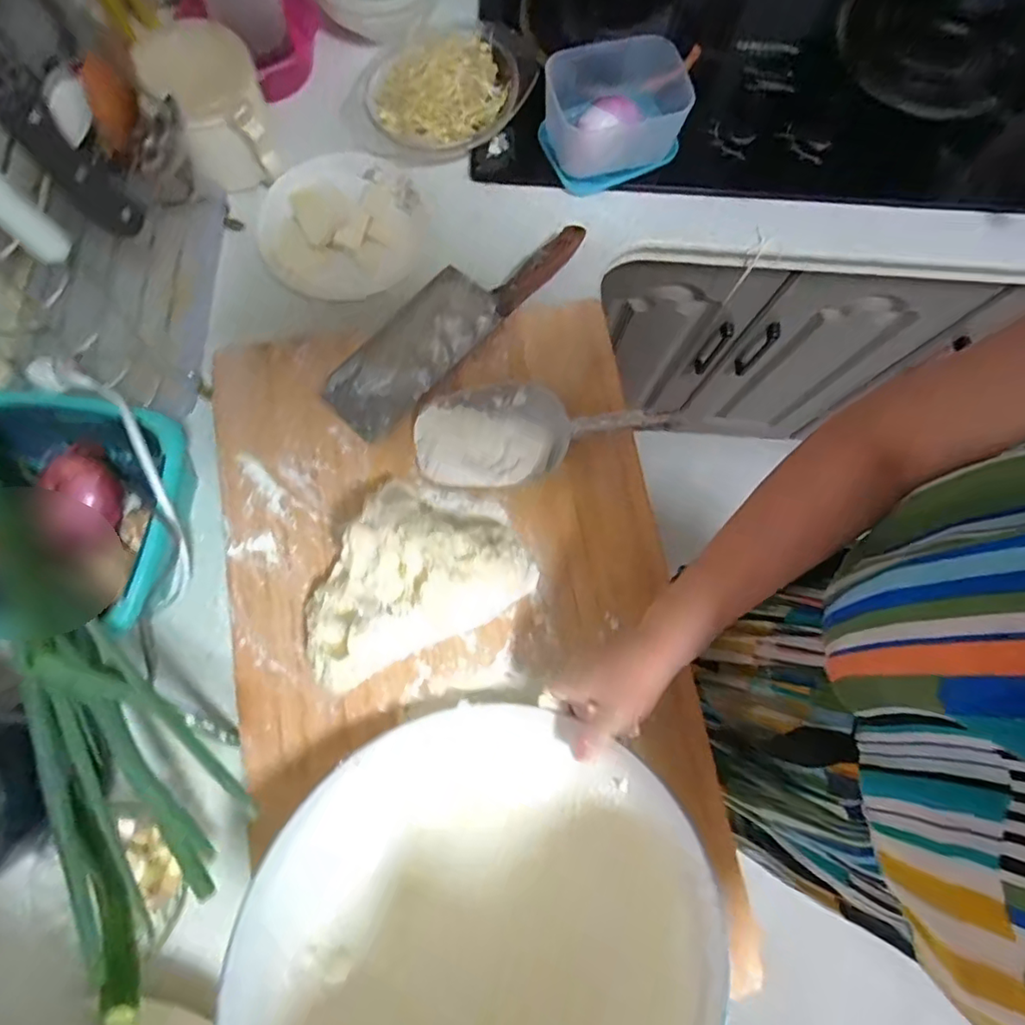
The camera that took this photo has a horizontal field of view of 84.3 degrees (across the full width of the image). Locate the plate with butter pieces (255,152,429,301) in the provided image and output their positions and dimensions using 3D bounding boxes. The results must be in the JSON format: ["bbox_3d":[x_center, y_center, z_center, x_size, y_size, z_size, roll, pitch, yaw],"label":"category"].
[{"bbox_3d":[-0.183,-0.314,0.620,0.181,0.033,0.161,-38,80,-8],"label":"plate with butter pieces"}]

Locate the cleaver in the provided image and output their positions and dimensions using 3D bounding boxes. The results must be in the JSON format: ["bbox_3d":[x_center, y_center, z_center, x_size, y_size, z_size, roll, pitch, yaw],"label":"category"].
[{"bbox_3d":[-0.060,-0.207,0.586,0.085,0.023,0.313,42,80,9],"label":"cleaver"}]

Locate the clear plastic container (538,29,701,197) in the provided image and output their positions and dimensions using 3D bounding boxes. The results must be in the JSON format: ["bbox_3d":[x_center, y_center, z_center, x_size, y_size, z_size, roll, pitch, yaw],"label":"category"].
[{"bbox_3d":[0.116,-0.454,0.641,0.155,0.082,0.155,9,77,-1],"label":"clear plastic container"}]

